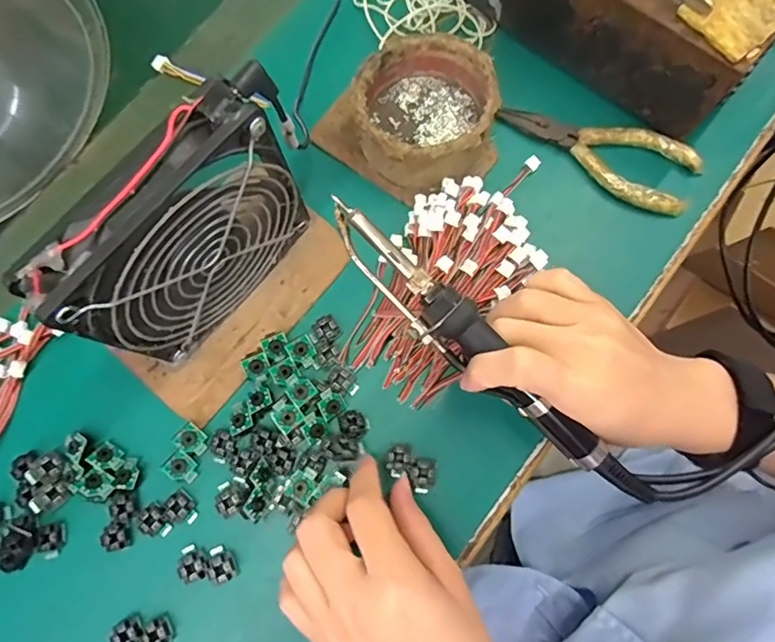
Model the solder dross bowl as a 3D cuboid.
[{"bbox_3d":[0.022,-0.126,0.314,0.079,0.041,0.085,0,79,1],"label":"solder dross bowl"}]

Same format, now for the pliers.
[{"bbox_3d":[0.133,-0.112,0.322,0.123,0.007,0.047,31,81,7],"label":"pliers"}]

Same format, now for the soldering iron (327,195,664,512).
[{"bbox_3d":[0.050,0.019,0.255,0.205,0.017,0.024,44,82,-1],"label":"soldering iron"}]

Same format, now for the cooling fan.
[{"bbox_3d":[-0.094,-0.037,0.256,0.029,0.125,0.116,43,82,9],"label":"cooling fan"}]

